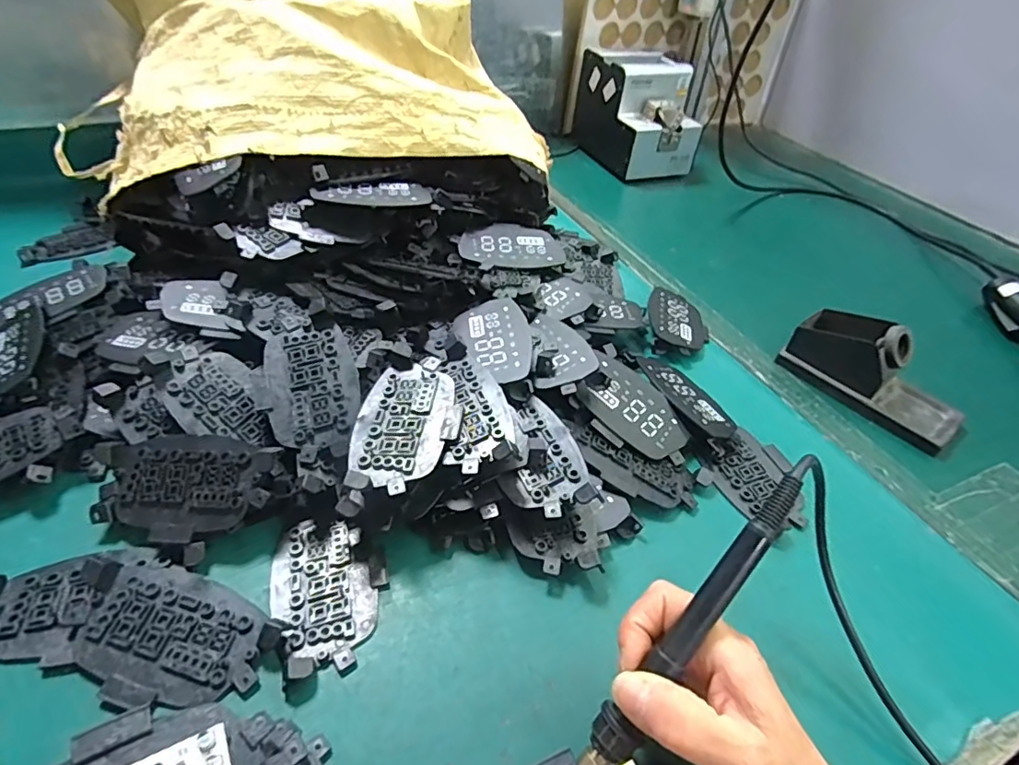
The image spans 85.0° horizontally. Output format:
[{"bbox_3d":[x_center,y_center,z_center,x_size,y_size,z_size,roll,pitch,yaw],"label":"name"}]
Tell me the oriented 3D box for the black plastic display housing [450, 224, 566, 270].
[{"bbox_3d":[0.000,-0.131,0.541,0.101,0.015,0.060,-10,44,-17],"label":"black plastic display housing"}]

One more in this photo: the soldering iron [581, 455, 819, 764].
[{"bbox_3d":[0.068,0.126,0.245,0.017,0.019,0.224,36,89,29],"label":"soldering iron"}]

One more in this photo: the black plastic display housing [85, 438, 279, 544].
[{"bbox_3d":[-0.210,0.067,0.358,0.113,0.018,0.066,6,68,7],"label":"black plastic display housing"}]

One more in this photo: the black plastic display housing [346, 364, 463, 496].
[{"bbox_3d":[-0.069,0.029,0.370,0.068,0.012,0.103,8,42,2],"label":"black plastic display housing"}]

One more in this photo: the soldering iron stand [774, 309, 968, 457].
[{"bbox_3d":[0.338,-0.014,0.507,0.071,0.064,0.153,-27,52,-32],"label":"soldering iron stand"}]

